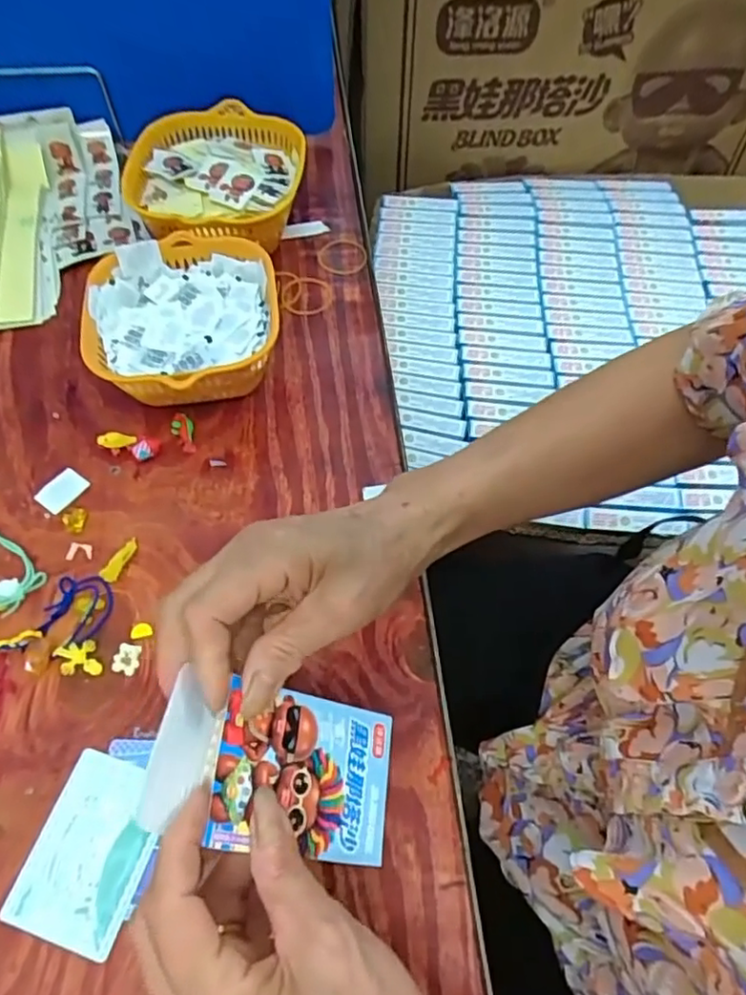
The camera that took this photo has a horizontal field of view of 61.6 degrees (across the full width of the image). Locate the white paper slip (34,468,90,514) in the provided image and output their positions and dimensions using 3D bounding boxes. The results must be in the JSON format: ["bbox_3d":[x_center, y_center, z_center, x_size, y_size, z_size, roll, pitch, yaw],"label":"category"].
[{"bbox_3d":[-0.223,-0.005,0.448,0.023,0.004,0.033,38,70,10],"label":"white paper slip"}]

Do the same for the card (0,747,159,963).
[{"bbox_3d":[-0.152,0.189,0.337,0.061,0.004,0.086,16,61,7],"label":"card"}]

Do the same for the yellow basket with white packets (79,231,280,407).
[{"bbox_3d":[-0.139,-0.126,0.481,0.139,0.063,0.148,-6,61,-4],"label":"yellow basket with white packets"}]

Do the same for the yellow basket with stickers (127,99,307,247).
[{"bbox_3d":[-0.140,-0.269,0.557,0.147,0.067,0.154,6,61,3],"label":"yellow basket with stickers"}]

